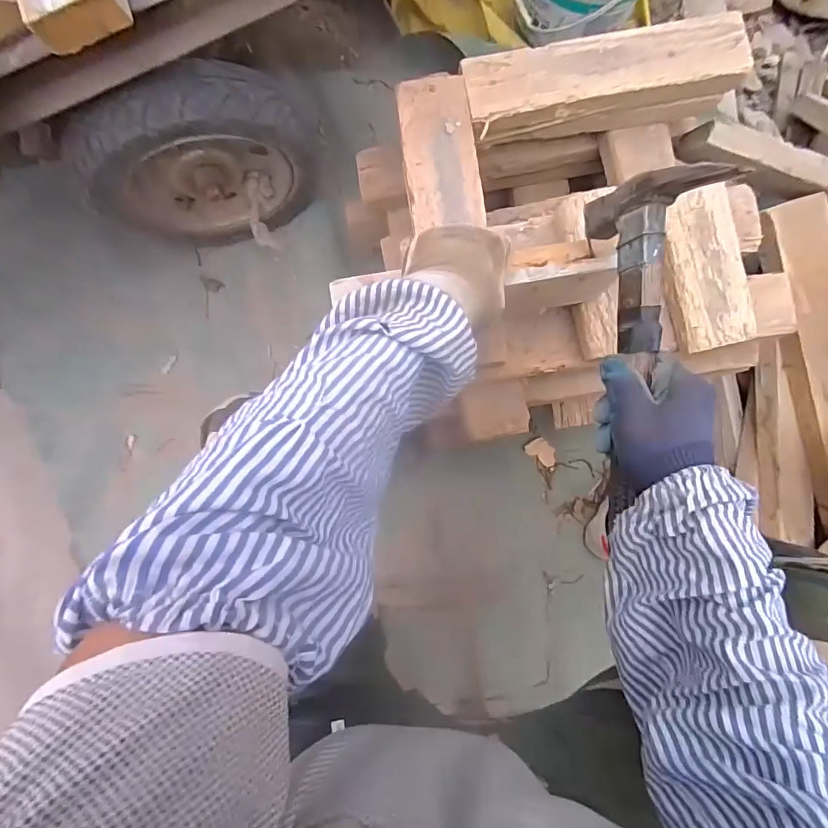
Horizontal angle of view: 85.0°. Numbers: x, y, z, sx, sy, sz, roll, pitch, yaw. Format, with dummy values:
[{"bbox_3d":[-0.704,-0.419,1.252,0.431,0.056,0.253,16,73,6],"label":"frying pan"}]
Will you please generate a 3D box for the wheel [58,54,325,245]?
[{"bbox_3d":[-0.336,-0.395,0.732,0.333,0.323,0.081,-18,84,0],"label":"wheel"}]

